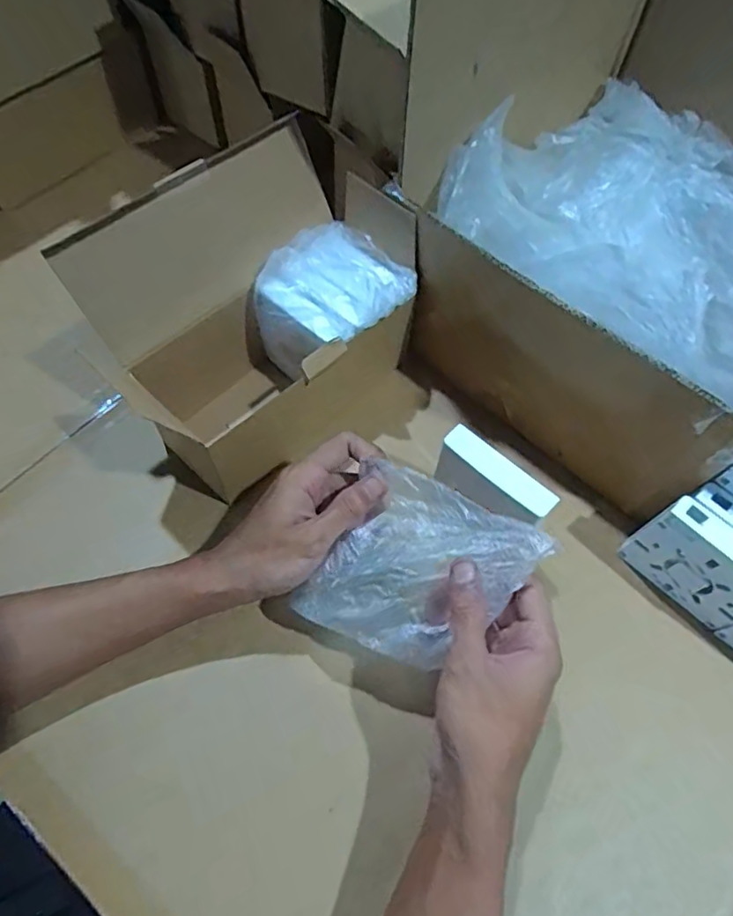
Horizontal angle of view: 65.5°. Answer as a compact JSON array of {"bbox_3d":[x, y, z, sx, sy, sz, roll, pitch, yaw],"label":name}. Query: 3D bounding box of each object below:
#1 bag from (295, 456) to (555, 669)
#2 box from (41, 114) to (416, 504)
[{"bbox_3d":[0.034,0.073,0.358,0.120,0.019,0.112,26,84,16],"label":"bag"},{"bbox_3d":[-0.089,-0.103,0.452,0.220,0.200,0.128,-39,70,-19],"label":"box"}]

